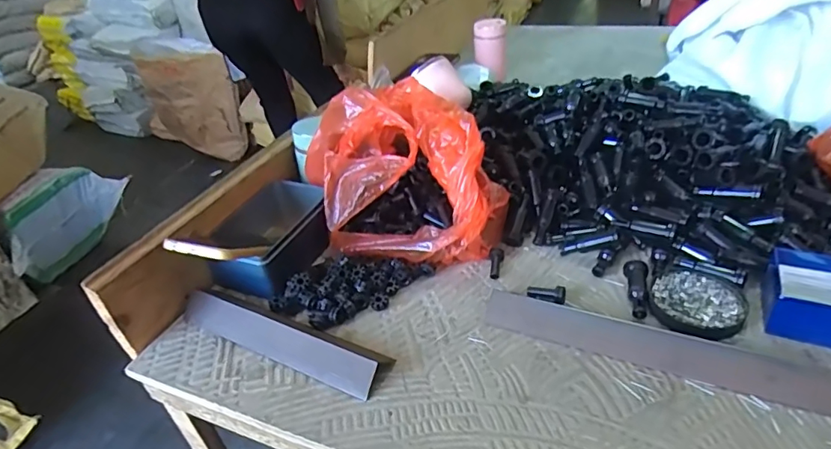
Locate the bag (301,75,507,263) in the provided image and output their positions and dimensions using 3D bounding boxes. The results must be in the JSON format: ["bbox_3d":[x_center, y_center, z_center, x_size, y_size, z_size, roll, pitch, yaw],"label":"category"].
[{"bbox_3d":[-0.014,-0.059,0.610,0.211,0.147,0.225,-13,35,-8],"label":"bag"}]

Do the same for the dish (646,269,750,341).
[{"bbox_3d":[0.279,0.077,0.502,0.083,0.010,0.087,-5,35,4],"label":"dish"}]

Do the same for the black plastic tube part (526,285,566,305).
[{"bbox_3d":[0.135,0.072,0.522,0.037,0.018,0.014,4,37,16],"label":"black plastic tube part"}]

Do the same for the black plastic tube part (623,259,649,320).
[{"bbox_3d":[0.223,0.065,0.510,0.022,0.018,0.067,4,37,16],"label":"black plastic tube part"}]

